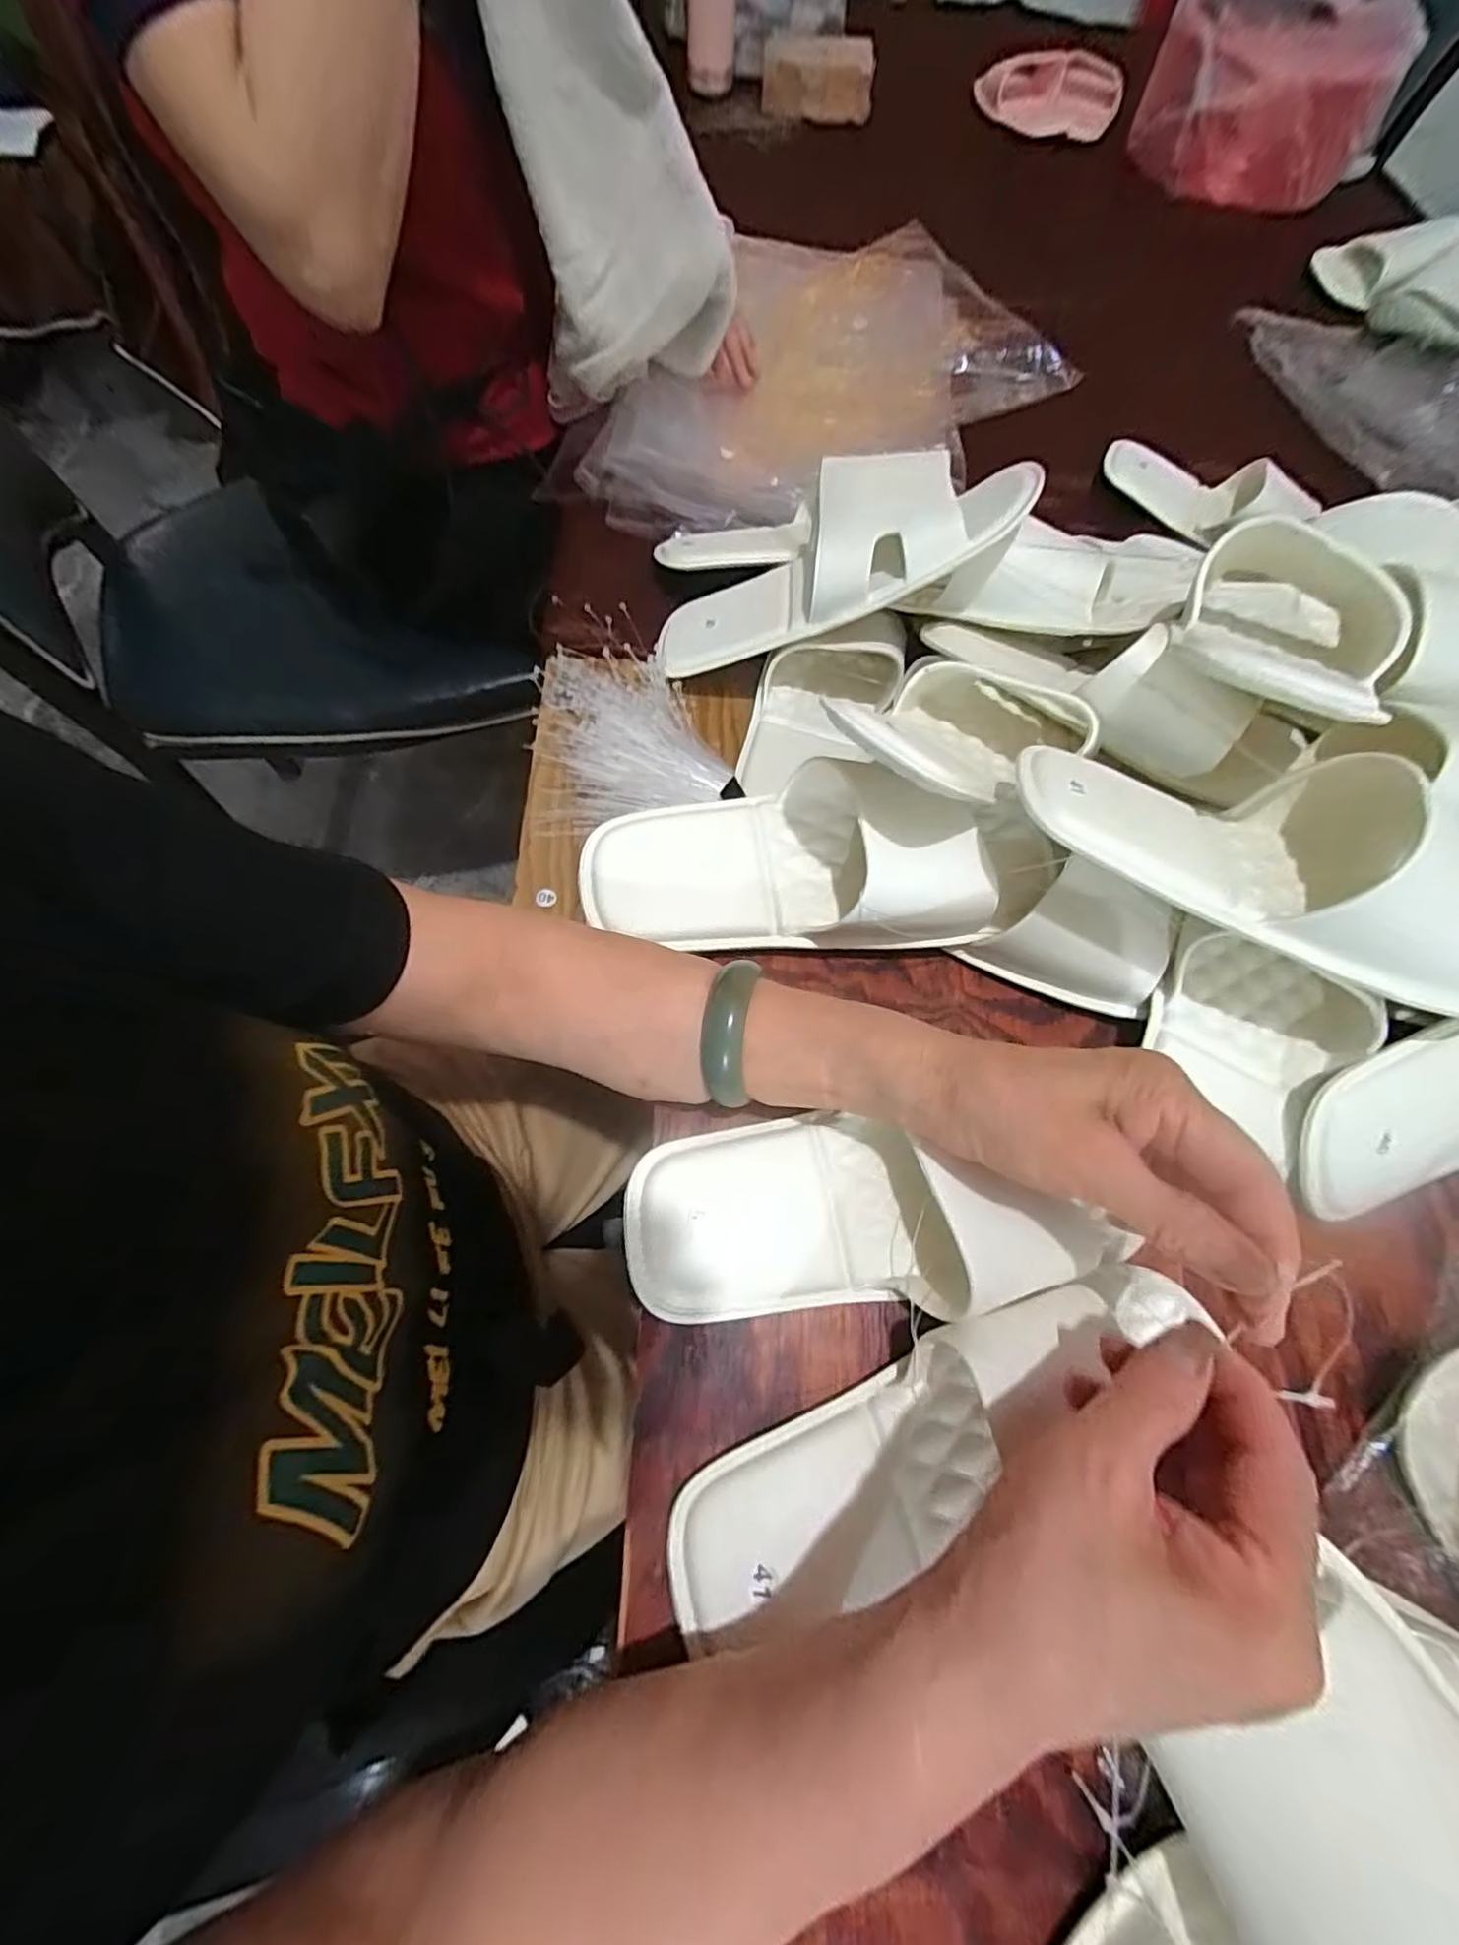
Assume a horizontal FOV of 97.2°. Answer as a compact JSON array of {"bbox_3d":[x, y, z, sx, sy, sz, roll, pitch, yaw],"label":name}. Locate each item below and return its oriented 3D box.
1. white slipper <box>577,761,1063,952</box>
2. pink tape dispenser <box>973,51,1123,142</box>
[{"bbox_3d":[0.044,-0.061,0.342,0.243,0.065,0.095,3,67,-2],"label":"white slipper"},{"bbox_3d":[0.529,-1.432,1.050,0.237,0.077,0.067,1,64,-1],"label":"pink tape dispenser"}]

